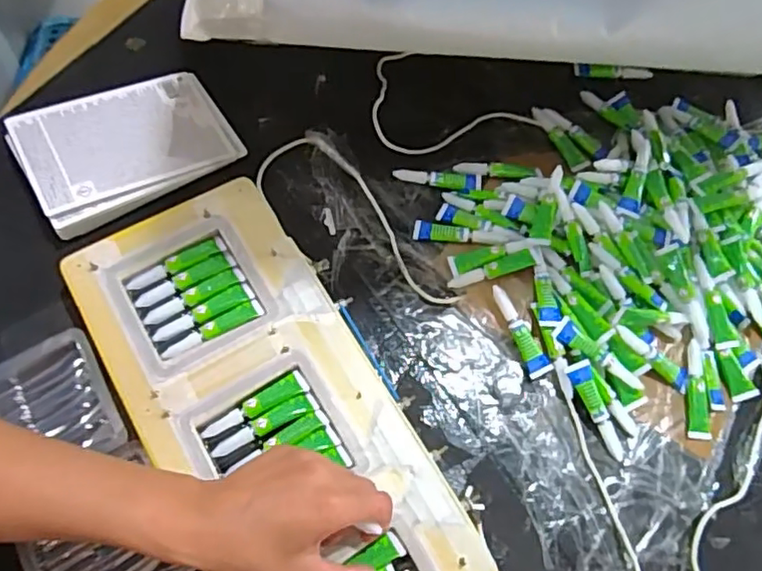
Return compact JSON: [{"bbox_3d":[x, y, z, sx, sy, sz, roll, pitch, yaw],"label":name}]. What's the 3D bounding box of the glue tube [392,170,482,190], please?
[{"bbox_3d":[0.054,-0.100,0.579,0.082,0.008,0.018,6,65,-2],"label":"glue tube"}]

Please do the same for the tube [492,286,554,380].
[{"bbox_3d":[0.117,0.037,0.512,0.017,0.016,0.079,-22,70,-11],"label":"tube"}]

